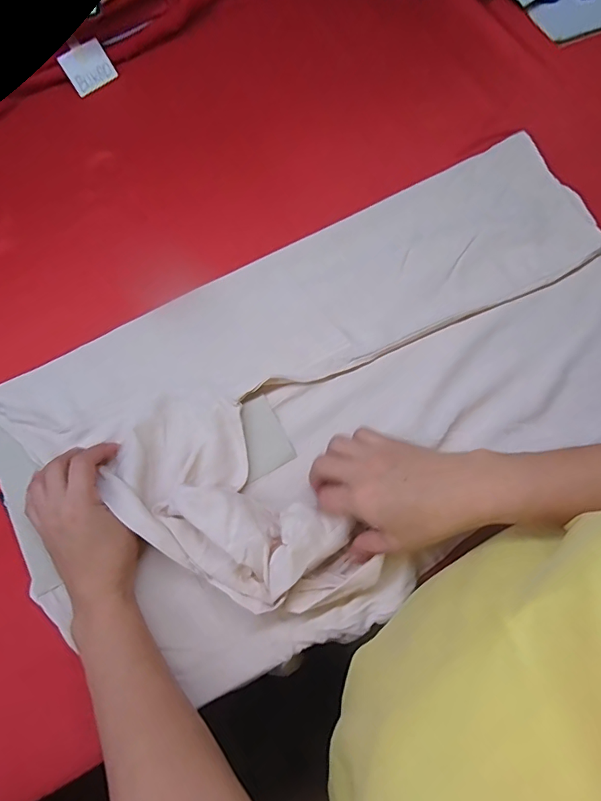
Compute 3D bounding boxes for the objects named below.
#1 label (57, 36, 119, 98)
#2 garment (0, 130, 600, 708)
[{"bbox_3d":[-0.254,-0.400,0.537,0.053,0.043,0.005,-35,36,-5],"label":"label"},{"bbox_3d":[0.025,0.004,0.406,0.593,0.046,0.340,-27,75,-5],"label":"garment"}]

